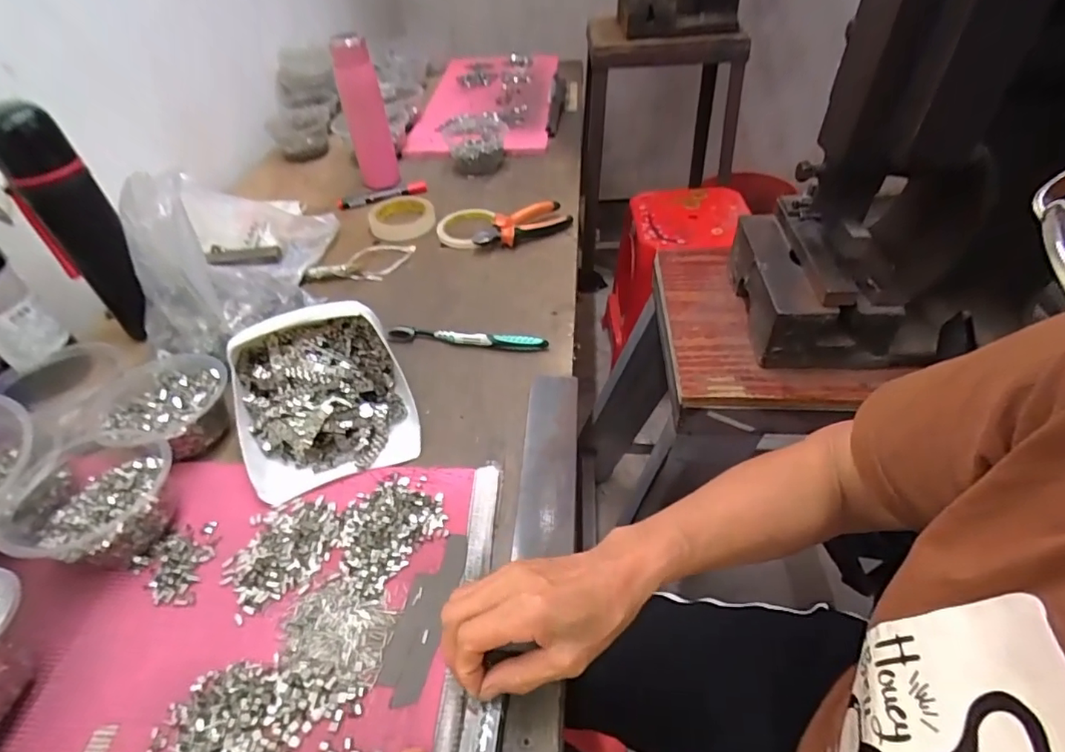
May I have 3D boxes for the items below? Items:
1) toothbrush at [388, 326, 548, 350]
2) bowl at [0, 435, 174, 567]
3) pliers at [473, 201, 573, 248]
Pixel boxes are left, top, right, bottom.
[{"bbox_3d":[-0.076,-0.044,0.611,0.184,0.021,0.013,5,45,10],"label":"toothbrush"},{"bbox_3d":[-0.358,0.105,0.436,0.120,0.055,0.114,-3,44,3],"label":"bowl"},{"bbox_3d":[-0.012,-0.216,0.769,0.140,0.035,0.048,-25,48,-19],"label":"pliers"}]

